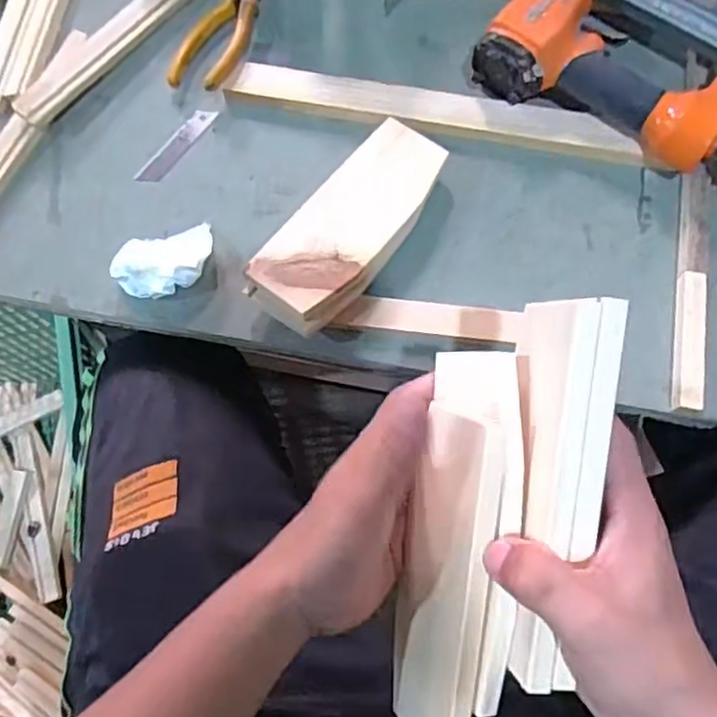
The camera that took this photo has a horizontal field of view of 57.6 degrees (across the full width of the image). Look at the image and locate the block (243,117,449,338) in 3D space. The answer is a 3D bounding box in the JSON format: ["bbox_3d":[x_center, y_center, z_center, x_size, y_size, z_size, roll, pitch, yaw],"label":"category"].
[{"bbox_3d":[-0.004,-0.102,0.507,0.076,0.037,0.184,35,78,9],"label":"block"}]

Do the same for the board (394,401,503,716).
[{"bbox_3d":[0.044,0.116,0.345,0.012,0.064,0.178,4,95,-24],"label":"board"}]

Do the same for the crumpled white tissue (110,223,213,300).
[{"bbox_3d":[-0.148,-0.074,0.504,0.078,0.023,0.048,-21,76,-6],"label":"crumpled white tissue"}]

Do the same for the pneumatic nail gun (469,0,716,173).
[{"bbox_3d":[0.238,-0.236,0.532,0.253,0.061,0.157,30,77,8],"label":"pneumatic nail gun"}]

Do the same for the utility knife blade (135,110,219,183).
[{"bbox_3d":[-0.152,-0.178,0.547,0.019,0.004,0.084,35,78,4],"label":"utility knife blade"}]

